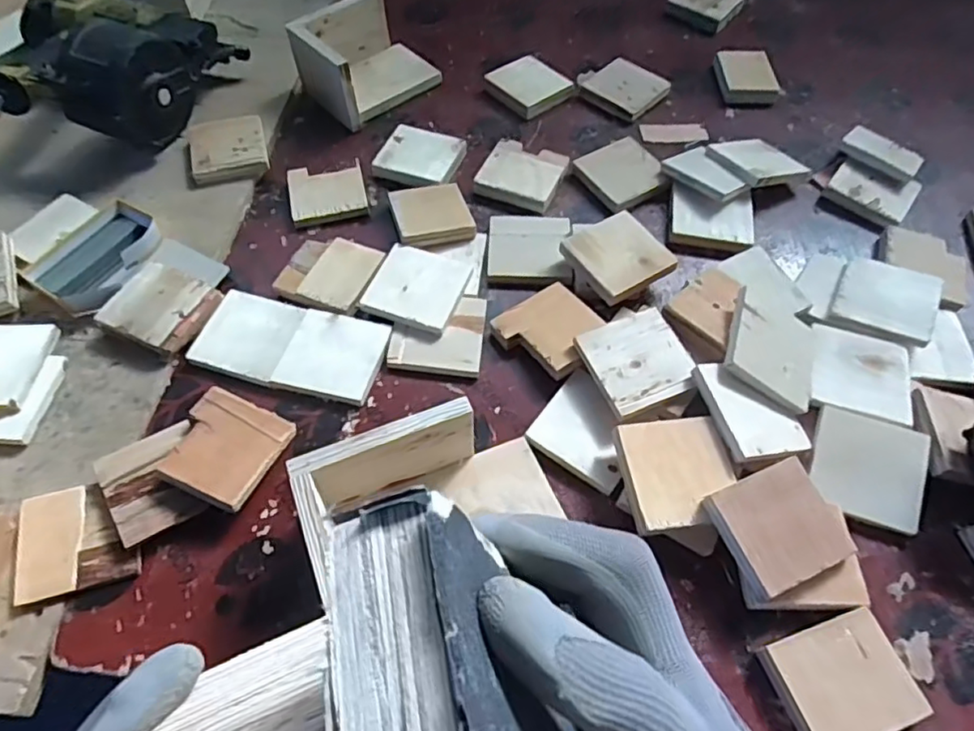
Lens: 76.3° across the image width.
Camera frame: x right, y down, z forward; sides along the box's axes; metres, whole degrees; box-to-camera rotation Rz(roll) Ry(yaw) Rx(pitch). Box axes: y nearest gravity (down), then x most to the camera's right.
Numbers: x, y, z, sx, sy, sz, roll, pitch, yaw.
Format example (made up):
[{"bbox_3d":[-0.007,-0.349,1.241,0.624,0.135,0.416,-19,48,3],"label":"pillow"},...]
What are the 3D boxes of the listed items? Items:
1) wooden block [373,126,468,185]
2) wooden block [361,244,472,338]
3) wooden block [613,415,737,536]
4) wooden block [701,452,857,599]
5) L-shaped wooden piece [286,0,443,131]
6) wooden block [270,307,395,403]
[{"bbox_3d":[-0.083,-0.253,0.752,0.094,0.018,0.080,22,59,8],"label":"wooden block"},{"bbox_3d":[-0.072,-0.080,0.639,0.091,0.017,0.090,20,59,7],"label":"wooden block"},{"bbox_3d":[0.160,0.089,0.517,0.091,0.013,0.089,-5,65,-14],"label":"wooden block"},{"bbox_3d":[0.233,0.127,0.495,0.095,0.014,0.084,-18,67,-19],"label":"wooden block"},{"bbox_3d":[-0.159,-0.406,0.812,0.131,0.083,0.154,42,65,18],"label":"L-shaped wooden piece"},{"bbox_3d":[-0.148,-0.010,0.604,0.091,0.006,0.089,15,58,3],"label":"wooden block"}]

